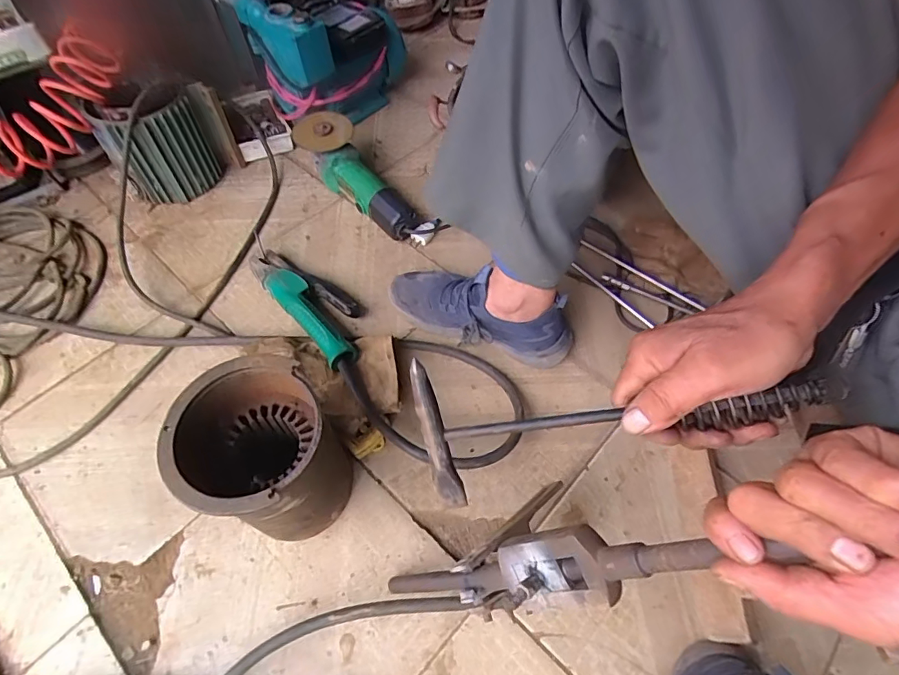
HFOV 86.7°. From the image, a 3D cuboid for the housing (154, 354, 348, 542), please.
[{"bbox_3d":[-0.182,0.129,0.493,0.129,0.190,0.133,0,58,0],"label":"housing"}]

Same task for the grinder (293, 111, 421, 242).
[{"bbox_3d":[-0.155,-0.266,0.795,0.092,0.083,0.281,-36,79,-20],"label":"grinder"}]

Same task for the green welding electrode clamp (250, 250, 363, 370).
[{"bbox_3d":[-0.199,-0.057,0.688,0.084,0.056,0.259,-36,64,-20],"label":"green welding electrode clamp"}]

